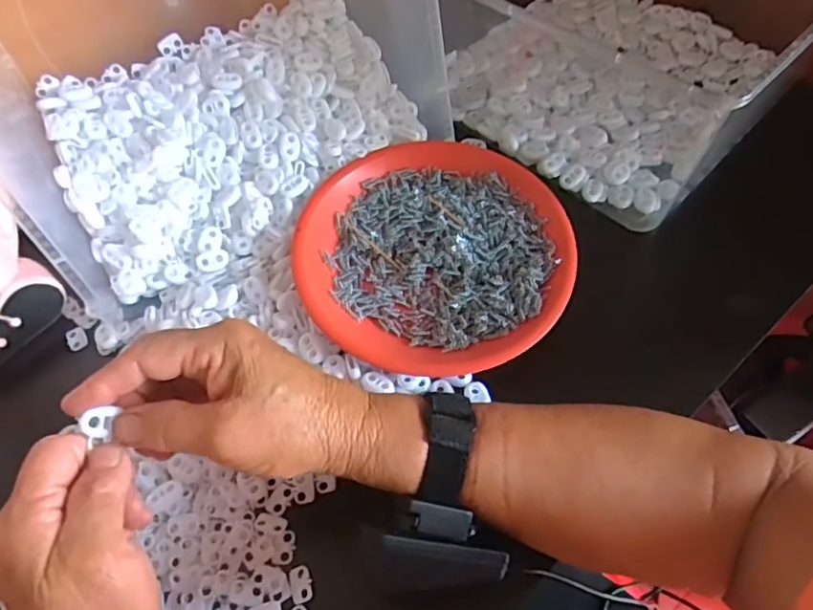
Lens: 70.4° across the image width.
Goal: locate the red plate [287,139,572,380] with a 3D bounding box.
[{"bbox_3d":[0.019,-0.044,0.419,0.188,0.029,0.185,-1,57,3],"label":"red plate"}]

